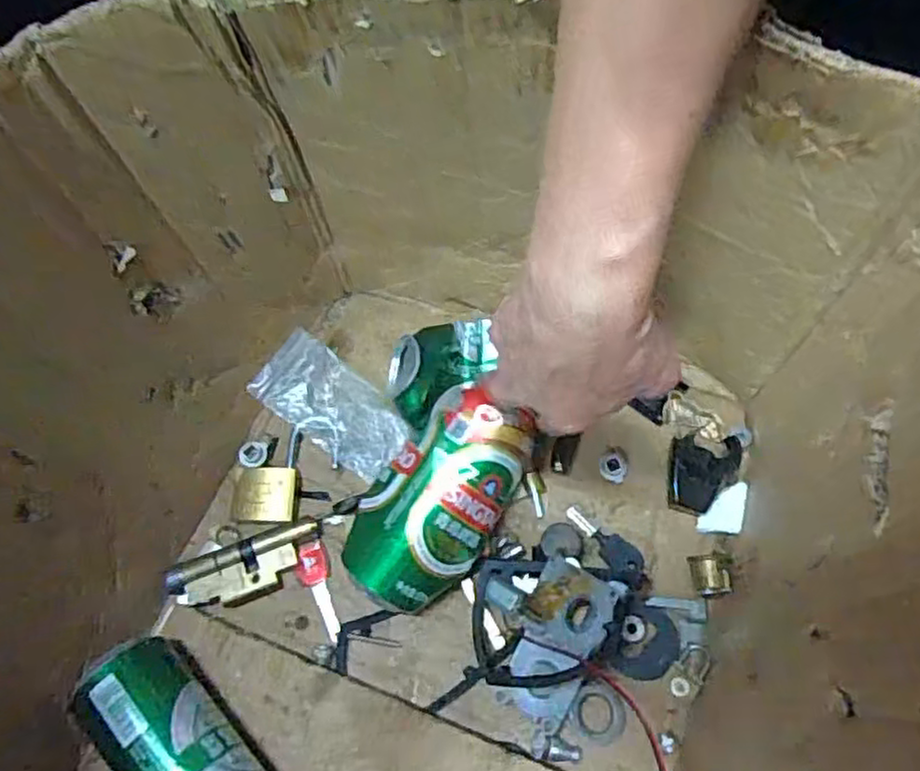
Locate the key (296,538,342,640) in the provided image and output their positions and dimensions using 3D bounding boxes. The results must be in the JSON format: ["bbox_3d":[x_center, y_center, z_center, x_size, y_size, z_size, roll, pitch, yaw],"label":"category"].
[{"bbox_3d":[-0.104,0.149,0.510,0.024,0.006,0.072,-14,66,-3],"label":"key"}]

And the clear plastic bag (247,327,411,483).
[{"bbox_3d":[-0.093,0.019,0.544,0.134,0.026,0.063,35,72,17],"label":"clear plastic bag"}]

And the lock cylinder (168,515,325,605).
[{"bbox_3d":[-0.155,0.132,0.511,0.110,0.013,0.040,-21,66,-6],"label":"lock cylinder"}]

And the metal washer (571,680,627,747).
[{"bbox_3d":[0.090,0.214,0.456,0.038,0.004,0.033,38,84,8],"label":"metal washer"}]

